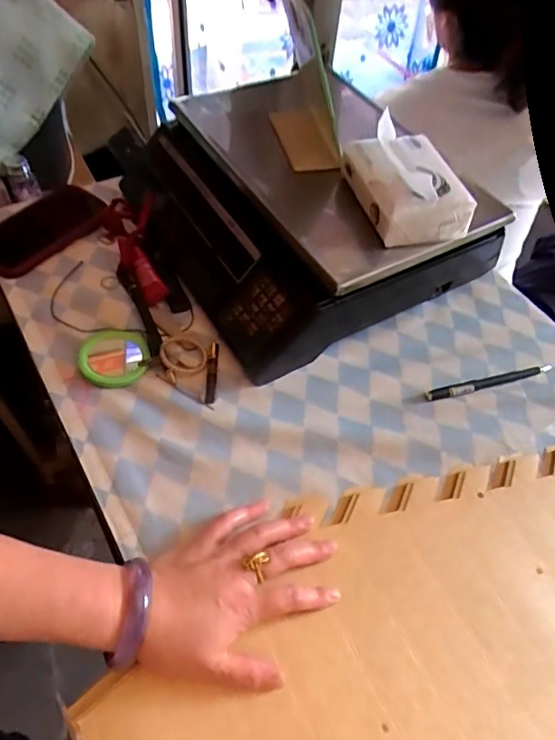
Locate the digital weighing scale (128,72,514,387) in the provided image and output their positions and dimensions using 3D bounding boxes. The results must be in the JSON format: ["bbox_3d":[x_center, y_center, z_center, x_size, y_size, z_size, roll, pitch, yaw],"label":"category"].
[{"bbox_3d":[0.012,-0.200,0.613,0.294,0.108,0.383,-24,59,-22],"label":"digital weighing scale"}]

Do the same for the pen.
[{"bbox_3d":[0.220,0.011,0.537,0.145,0.010,0.011,-11,55,-14],"label":"pen"}]

